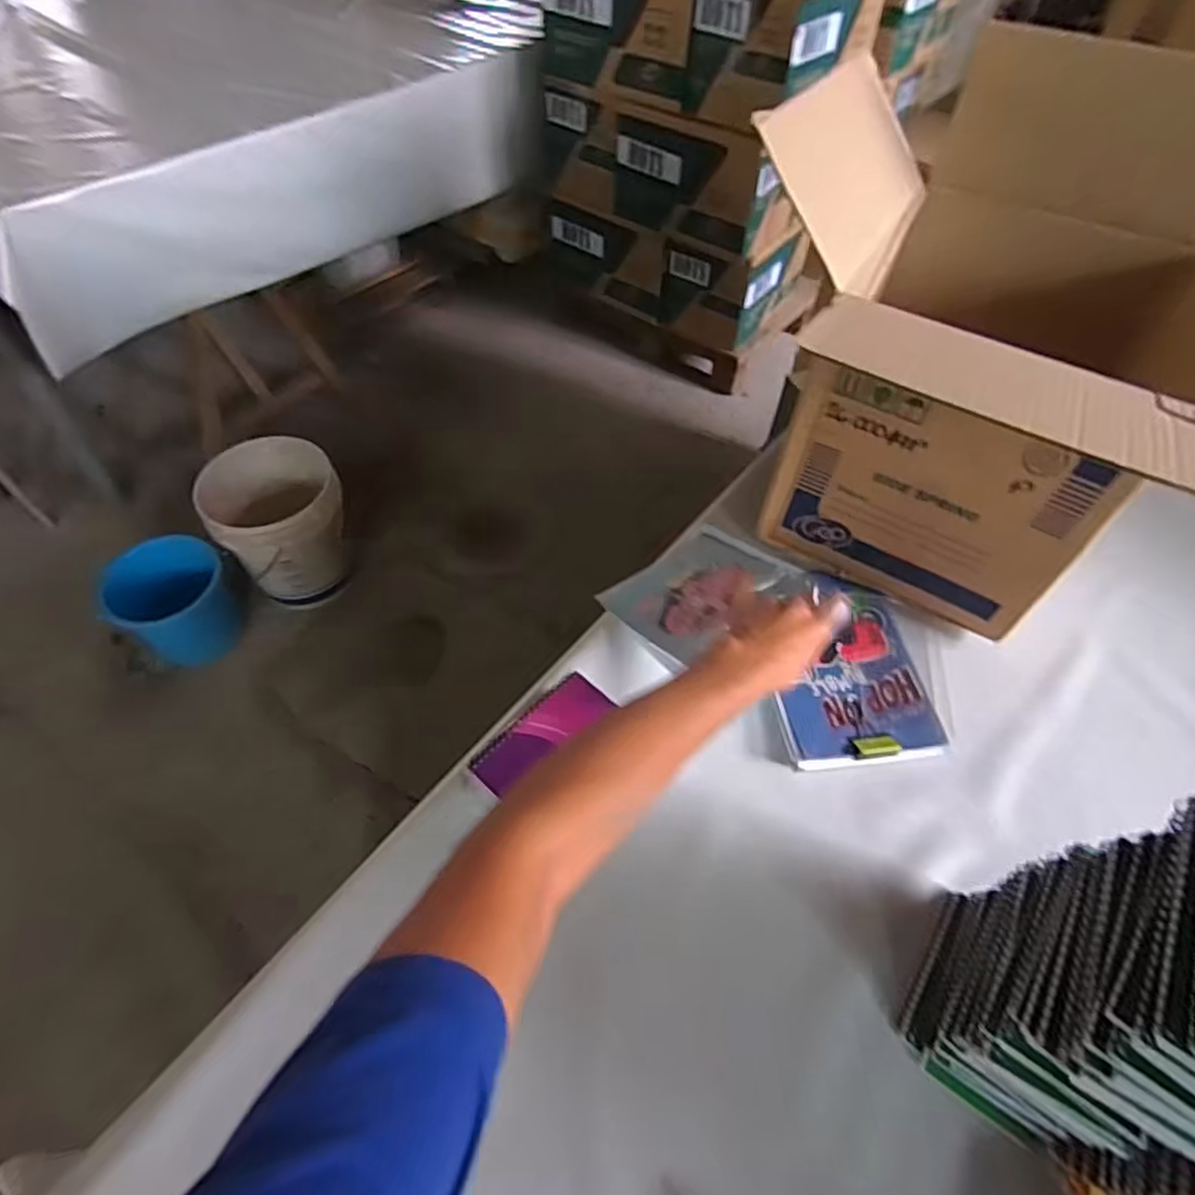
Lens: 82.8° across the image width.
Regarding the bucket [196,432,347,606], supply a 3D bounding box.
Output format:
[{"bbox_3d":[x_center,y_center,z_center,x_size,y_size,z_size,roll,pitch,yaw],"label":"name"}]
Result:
[{"bbox_3d":[-0.747,-0.172,1.629,0.287,0.281,0.303,1,53,-2],"label":"bucket"}]

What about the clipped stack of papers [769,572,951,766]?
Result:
[{"bbox_3d":[0.255,0.067,0.705,0.157,0.011,0.225,-2,53,-4],"label":"clipped stack of papers"}]

